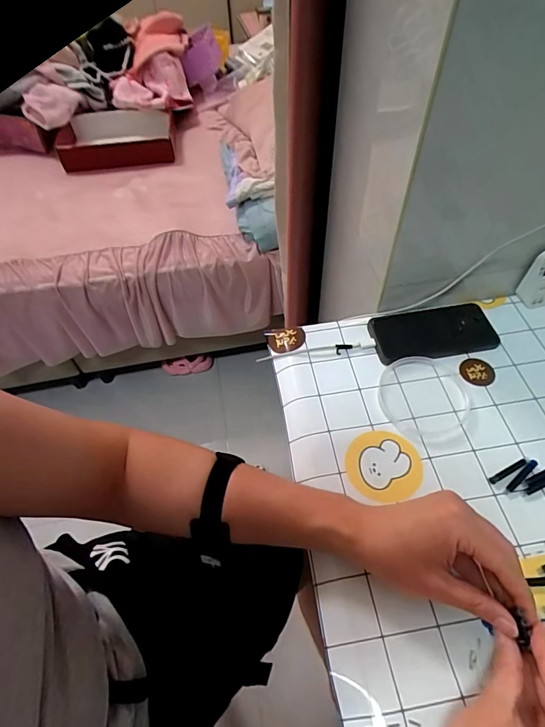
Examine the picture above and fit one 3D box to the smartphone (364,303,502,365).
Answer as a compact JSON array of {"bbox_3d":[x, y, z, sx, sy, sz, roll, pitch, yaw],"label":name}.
[{"bbox_3d":[0.205,-0.040,0.523,0.154,0.008,0.076,-7,55,-2],"label":"smartphone"}]

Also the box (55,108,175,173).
[{"bbox_3d":[-0.467,-0.687,1.251,0.337,0.083,0.228,-4,55,0],"label":"box"}]

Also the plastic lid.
[{"bbox_3d":[0.176,0.039,0.475,0.098,0.009,0.108,12,56,11],"label":"plastic lid"}]

